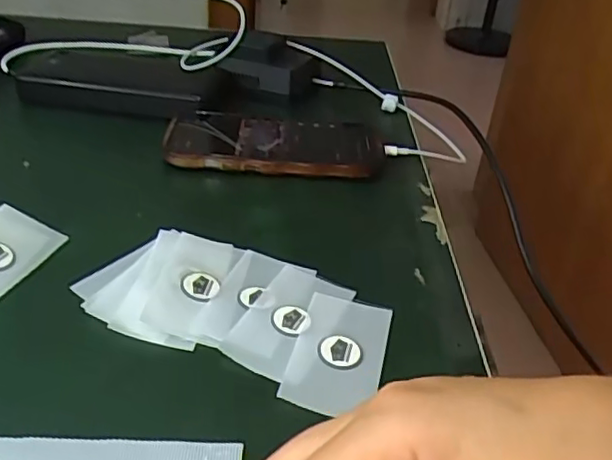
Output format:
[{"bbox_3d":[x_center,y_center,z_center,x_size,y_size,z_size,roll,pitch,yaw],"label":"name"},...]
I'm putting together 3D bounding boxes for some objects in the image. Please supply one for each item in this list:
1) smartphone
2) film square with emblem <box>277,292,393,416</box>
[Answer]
[{"bbox_3d":[-0.022,-0.063,0.456,0.151,0.015,0.078,5,33,-1],"label":"smartphone"},{"bbox_3d":[0.016,0.054,0.289,0.040,0.004,0.074,12,33,9],"label":"film square with emblem"}]

